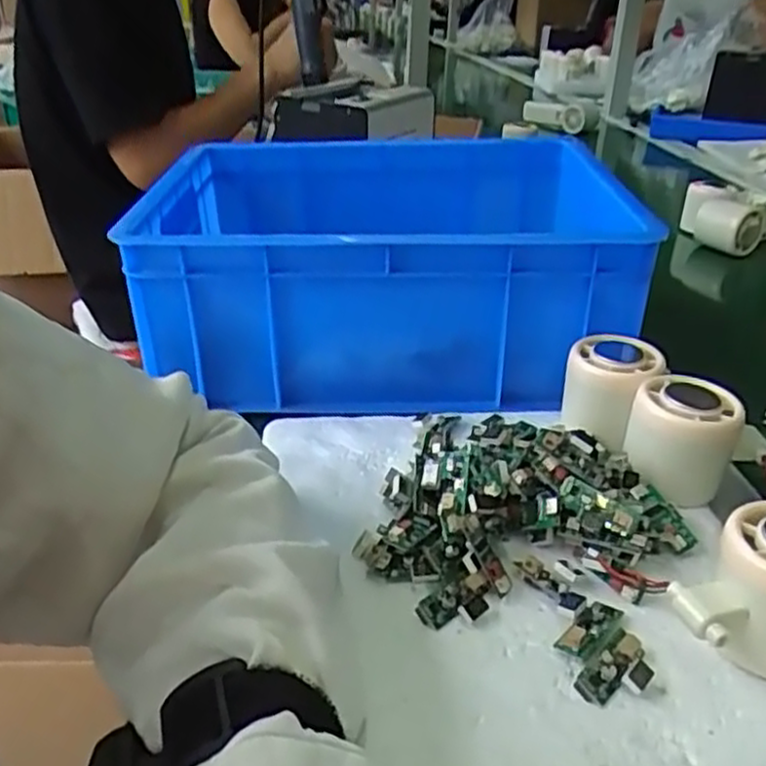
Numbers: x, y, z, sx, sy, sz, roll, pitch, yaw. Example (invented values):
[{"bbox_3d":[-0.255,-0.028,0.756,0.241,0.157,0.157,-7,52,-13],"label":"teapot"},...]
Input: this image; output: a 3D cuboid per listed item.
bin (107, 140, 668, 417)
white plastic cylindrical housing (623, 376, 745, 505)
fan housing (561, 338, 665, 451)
[{"bbox_3d":[0.002,-0.100,0.578,0.327,0.124,0.258,2,29,0],"label":"bin"},{"bbox_3d":[0.164,0.032,0.417,0.056,0.055,0.051,21,35,30],"label":"white plastic cylindrical housing"},{"bbox_3d":[0.139,0.007,0.464,0.054,0.058,0.051,21,35,31],"label":"fan housing"}]

